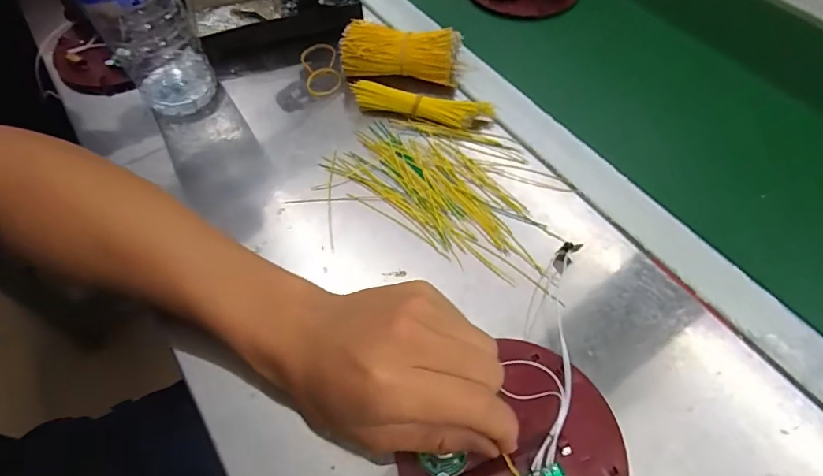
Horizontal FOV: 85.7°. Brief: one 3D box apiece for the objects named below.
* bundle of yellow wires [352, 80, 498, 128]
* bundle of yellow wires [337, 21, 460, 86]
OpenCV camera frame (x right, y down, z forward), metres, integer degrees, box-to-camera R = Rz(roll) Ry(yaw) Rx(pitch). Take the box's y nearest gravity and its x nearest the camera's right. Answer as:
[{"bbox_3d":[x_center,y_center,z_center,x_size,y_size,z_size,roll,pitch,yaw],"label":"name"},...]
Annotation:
[{"bbox_3d":[0.008,-0.112,0.375,0.119,0.018,0.021,12,61,9],"label":"bundle of yellow wires"},{"bbox_3d":[-0.009,-0.160,0.387,0.099,0.038,0.037,8,61,6],"label":"bundle of yellow wires"}]

